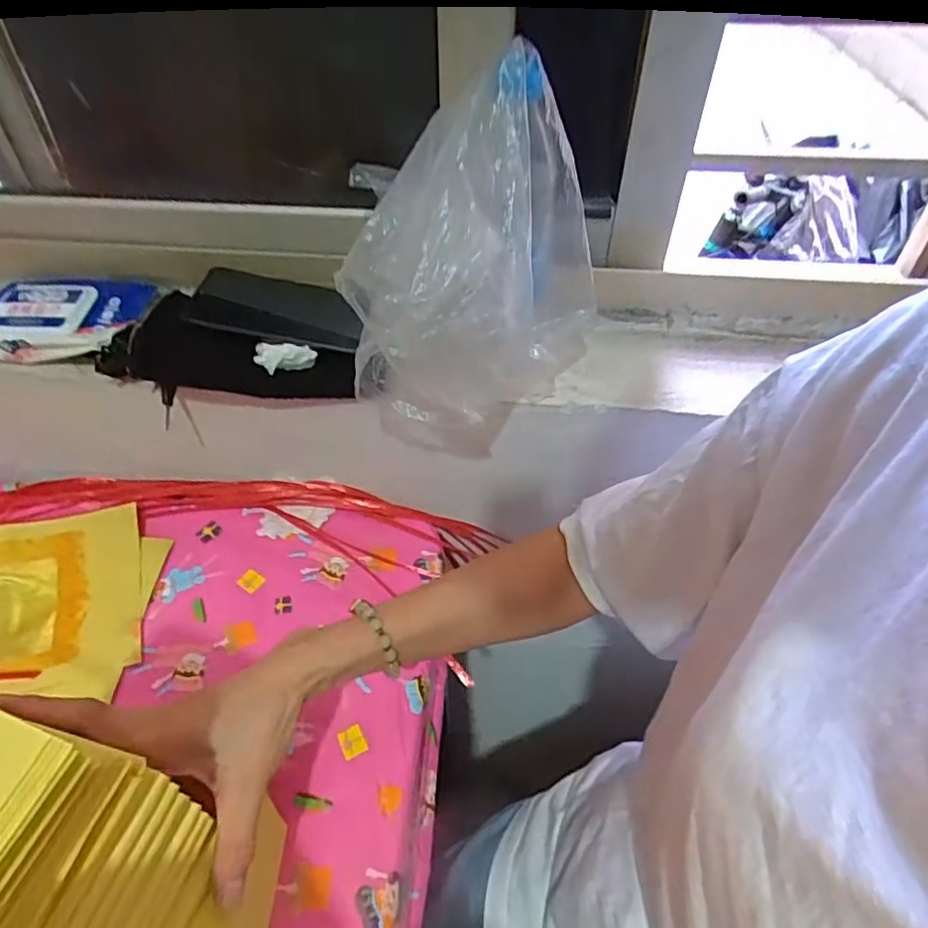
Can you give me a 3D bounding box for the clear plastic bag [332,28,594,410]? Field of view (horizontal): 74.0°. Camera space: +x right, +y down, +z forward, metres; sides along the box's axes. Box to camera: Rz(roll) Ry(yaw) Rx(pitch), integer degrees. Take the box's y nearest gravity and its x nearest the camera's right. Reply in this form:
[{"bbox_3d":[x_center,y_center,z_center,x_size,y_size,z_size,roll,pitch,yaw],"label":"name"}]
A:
[{"bbox_3d":[0.009,-0.134,0.415,0.189,0.198,0.088,-26,52,-23],"label":"clear plastic bag"}]

